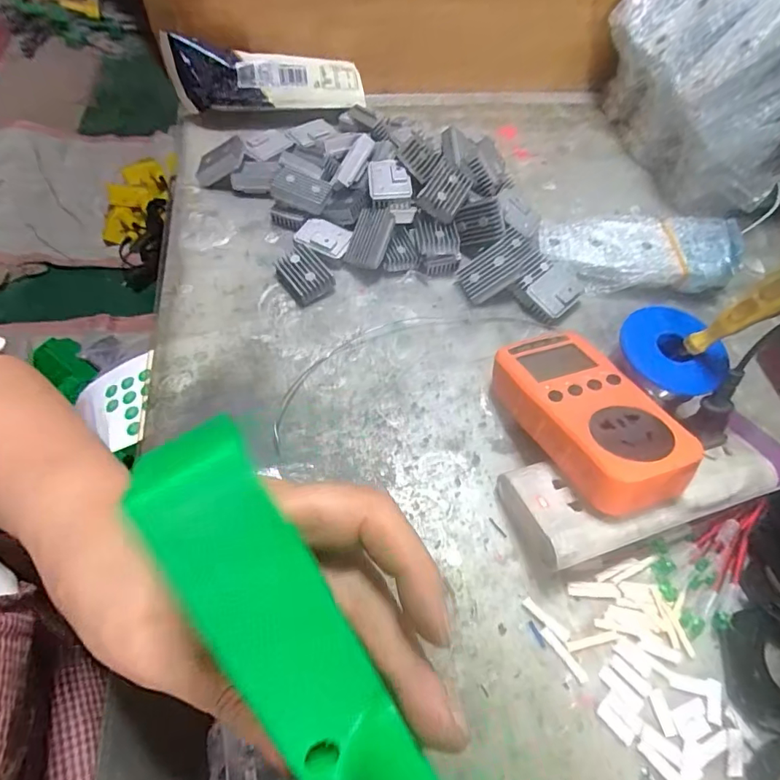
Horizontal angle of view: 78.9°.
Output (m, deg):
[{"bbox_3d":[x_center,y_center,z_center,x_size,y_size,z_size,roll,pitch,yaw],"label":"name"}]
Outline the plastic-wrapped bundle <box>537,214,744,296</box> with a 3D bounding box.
[{"bbox_3d":[0.209,-0.117,0.400,0.153,0.034,0.069,4,59,-1],"label":"plastic-wrapped bundle"}]

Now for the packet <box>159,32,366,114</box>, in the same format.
[{"bbox_3d":[-0.116,-0.303,0.457,0.179,0.061,0.033,-11,60,-10],"label":"packet"}]

